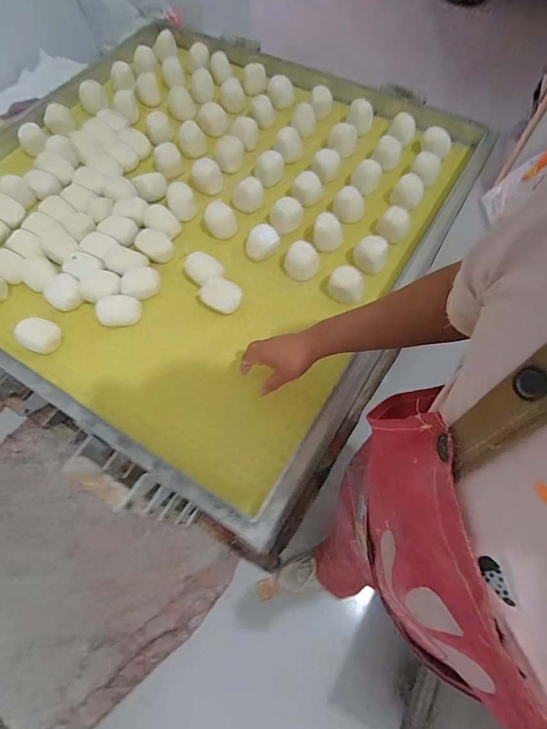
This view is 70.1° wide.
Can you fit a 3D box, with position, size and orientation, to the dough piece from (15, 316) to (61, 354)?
[{"bbox_3d":[-0.416,-0.053,0.690,0.061,0.034,0.061,0,65,1],"label":"dough piece"}]

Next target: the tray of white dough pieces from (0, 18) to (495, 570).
[{"bbox_3d":[-0.143,-0.354,0.842,0.909,0.090,0.979,29,69,14],"label":"tray of white dough pieces"}]

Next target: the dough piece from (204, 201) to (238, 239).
[{"bbox_3d":[-0.108,-0.295,0.798,0.062,0.047,0.060,-11,65,-4],"label":"dough piece"}]

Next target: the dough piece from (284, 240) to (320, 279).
[{"bbox_3d":[0.055,-0.198,0.747,0.062,0.072,0.050,3,65,2],"label":"dough piece"}]

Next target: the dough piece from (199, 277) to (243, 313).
[{"bbox_3d":[-0.095,-0.131,0.724,0.067,0.051,0.053,14,66,8],"label":"dough piece"}]

